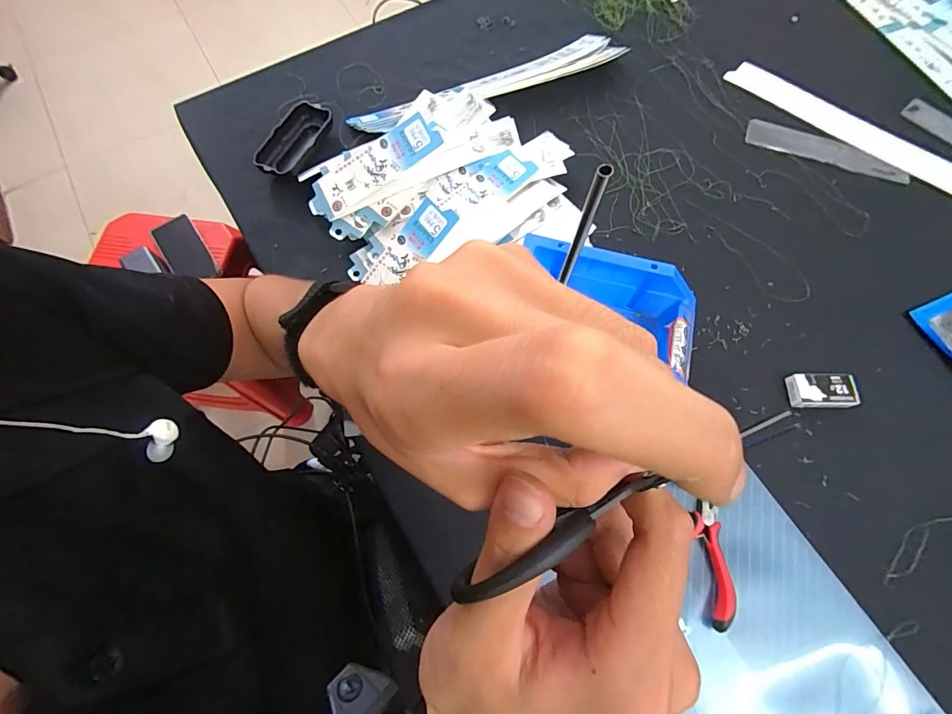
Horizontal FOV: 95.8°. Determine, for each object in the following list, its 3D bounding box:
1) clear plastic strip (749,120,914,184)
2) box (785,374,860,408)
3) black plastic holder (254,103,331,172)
[{"bbox_3d":[0.456,-0.267,0.559,0.202,0.005,0.045,18,70,7],"label":"clear plastic strip"},{"bbox_3d":[0.349,0.035,0.437,0.061,0.018,0.034,0,69,0],"label":"box"},{"bbox_3d":[-0.236,-0.278,0.556,0.052,0.026,0.118,29,72,11],"label":"black plastic holder"}]

